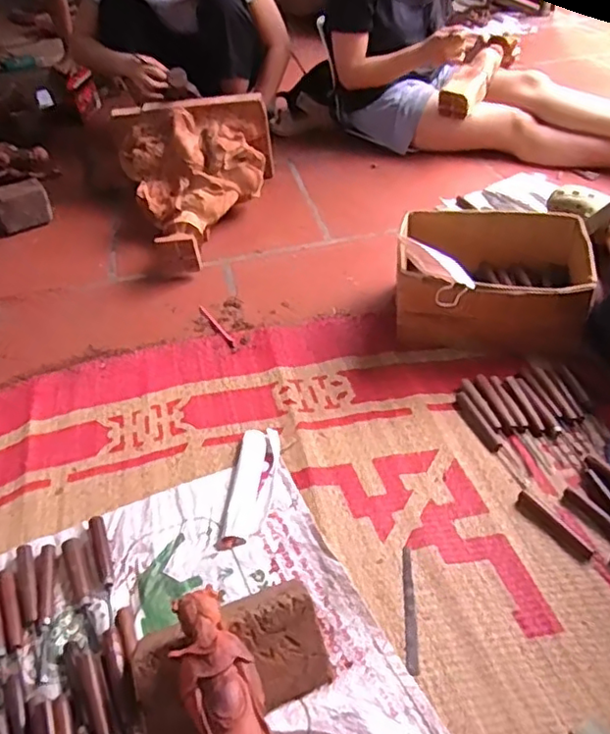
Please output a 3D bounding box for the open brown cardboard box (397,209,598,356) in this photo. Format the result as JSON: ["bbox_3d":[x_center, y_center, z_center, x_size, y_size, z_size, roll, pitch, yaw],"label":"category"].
[{"bbox_3d":[0.340,-0.159,1.122,0.327,0.168,0.275,4,43,10],"label":"open brown cardboard box"}]

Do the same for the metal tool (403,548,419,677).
[{"bbox_3d":[0.131,0.300,0.764,0.013,0.004,0.162,0,43,6],"label":"metal tool"}]

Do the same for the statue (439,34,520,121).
[{"bbox_3d":[0.484,-0.818,1.689,0.099,0.090,0.309,25,69,29],"label":"statue"}]

